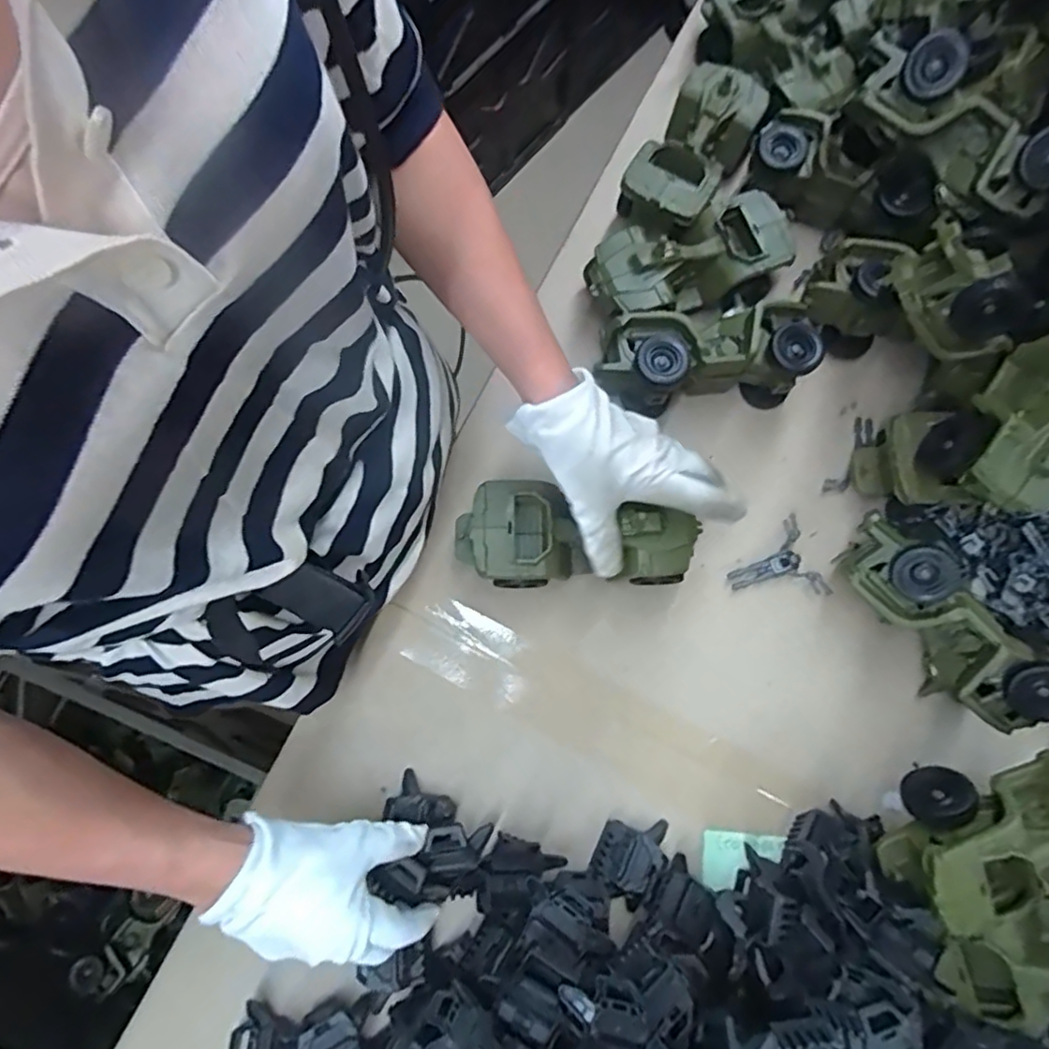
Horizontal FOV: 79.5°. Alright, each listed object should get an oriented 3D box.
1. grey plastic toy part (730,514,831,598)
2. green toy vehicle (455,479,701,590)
[{"bbox_3d":[0.215,0.036,0.549,0.075,0.009,0.070,-17,78,-5],"label":"grey plastic toy part"},{"bbox_3d":[0.040,0.012,0.504,0.187,0.067,0.076,5,77,0],"label":"green toy vehicle"}]

